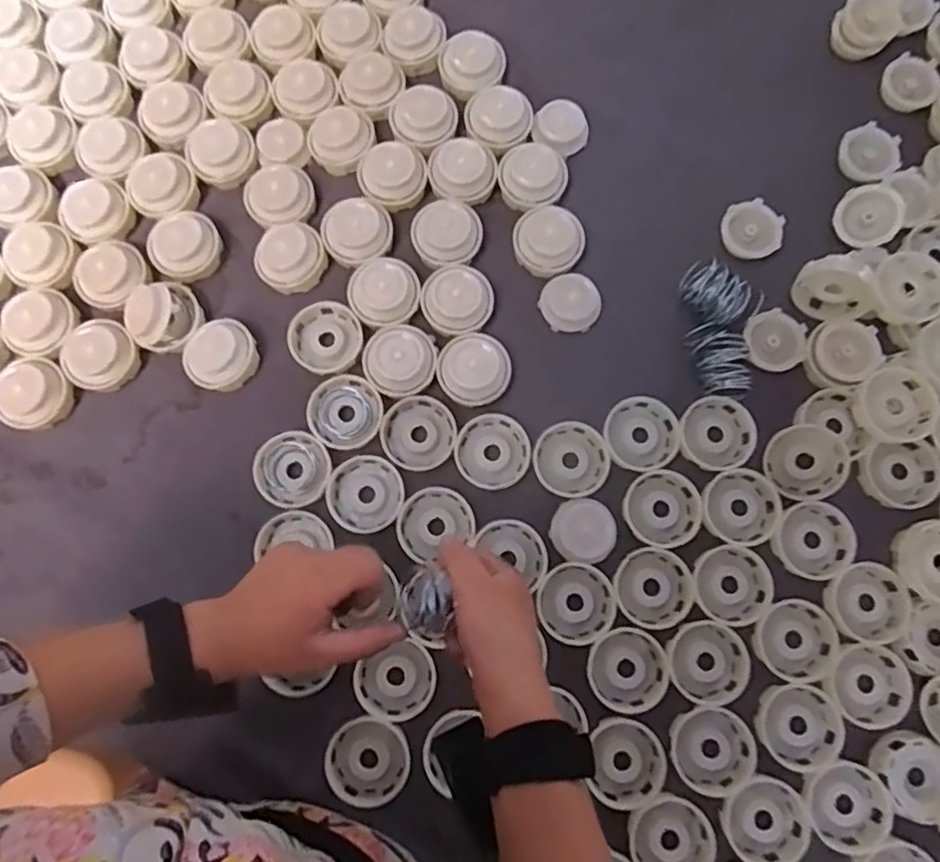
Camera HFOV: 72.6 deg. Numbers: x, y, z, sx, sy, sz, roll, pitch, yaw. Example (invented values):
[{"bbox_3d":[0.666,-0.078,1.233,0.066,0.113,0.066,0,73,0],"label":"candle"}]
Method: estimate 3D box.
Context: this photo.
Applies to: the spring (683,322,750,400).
[{"bbox_3d":[0.208,-0.058,0.538,0.039,0.033,0.059,-6,83,1],"label":"spring"}]

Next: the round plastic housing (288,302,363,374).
[{"bbox_3d":[-0.125,-0.081,0.556,0.057,0.014,0.062,0,76,2],"label":"round plastic housing"}]

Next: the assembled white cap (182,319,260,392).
[{"bbox_3d":[-0.214,-0.065,0.550,0.055,0.022,0.062,43,86,6],"label":"assembled white cap"}]

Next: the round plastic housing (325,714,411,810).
[{"bbox_3d":[-0.079,0.256,0.497,0.065,0.017,0.061,0,83,2],"label":"round plastic housing"}]

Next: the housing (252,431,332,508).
[{"bbox_3d":[-0.148,0.032,0.531,0.060,0.014,0.058,0,83,2],"label":"housing"}]

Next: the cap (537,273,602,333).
[{"bbox_3d":[0.087,-0.113,0.560,0.045,0.024,0.050,-28,83,-2],"label":"cap"}]

